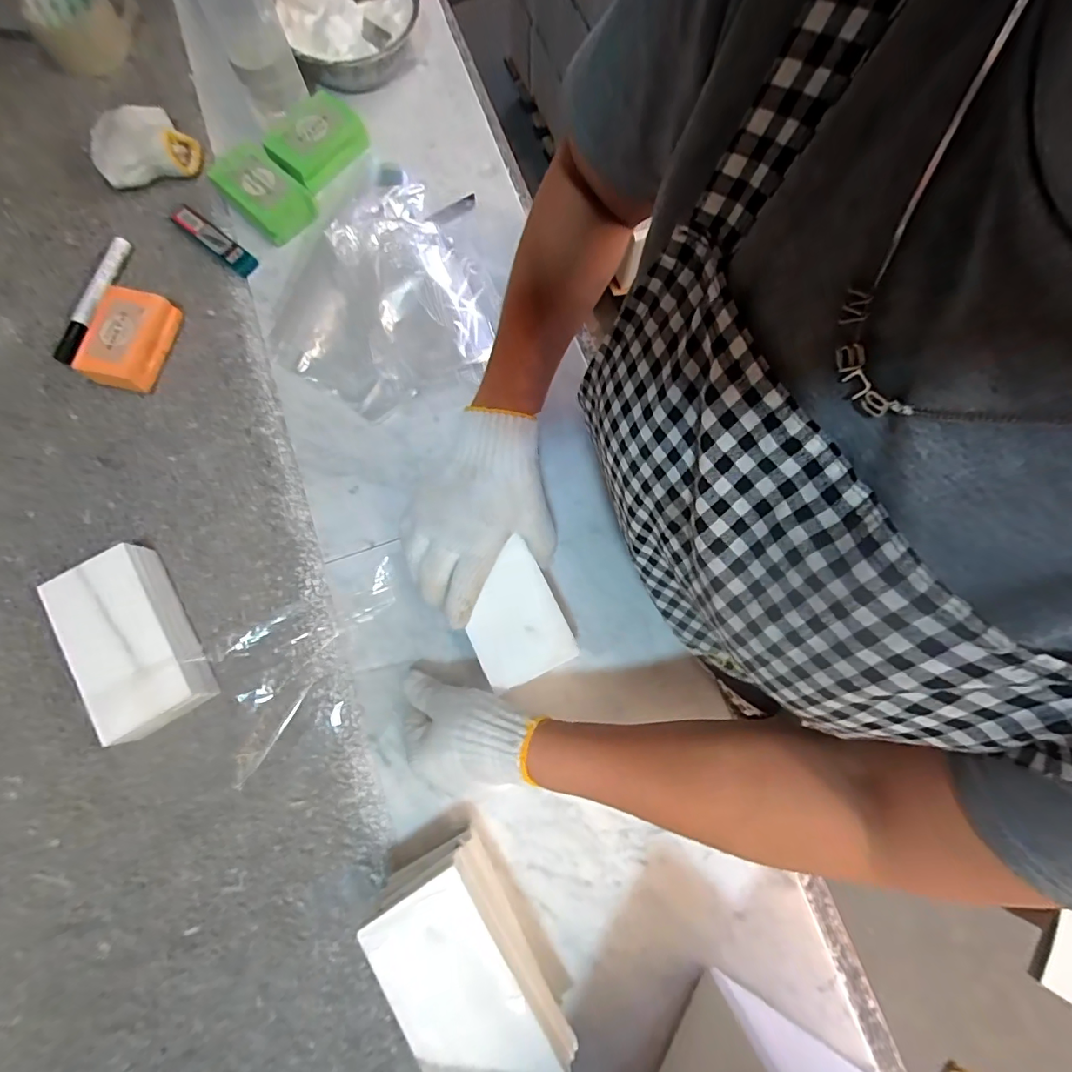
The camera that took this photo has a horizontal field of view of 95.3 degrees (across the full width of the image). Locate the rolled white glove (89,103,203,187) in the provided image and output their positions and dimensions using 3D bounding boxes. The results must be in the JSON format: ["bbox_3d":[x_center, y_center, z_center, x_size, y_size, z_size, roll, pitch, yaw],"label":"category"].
[{"bbox_3d":[-0.424,-0.418,0.526,0.100,0.033,0.072,-34,80,-6],"label":"rolled white glove"}]

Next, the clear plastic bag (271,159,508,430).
[{"bbox_3d":[-0.160,-0.258,0.480,0.223,0.064,0.267,-19,79,-4],"label":"clear plastic bag"}]

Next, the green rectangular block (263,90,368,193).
[{"bbox_3d":[-0.231,-0.422,0.520,0.066,0.027,0.090,43,82,8],"label":"green rectangular block"}]

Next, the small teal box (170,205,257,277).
[{"bbox_3d":[-0.338,-0.311,0.511,0.110,0.007,0.023,39,99,8],"label":"small teal box"}]

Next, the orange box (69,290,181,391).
[{"bbox_3d":[-0.402,-0.195,0.483,0.063,0.032,0.091,10,79,2],"label":"orange box"}]

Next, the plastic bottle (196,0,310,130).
[{"bbox_3d":[-0.275,-0.488,0.438,0.063,0.175,0.066,-25,80,-5],"label":"plastic bottle"}]

